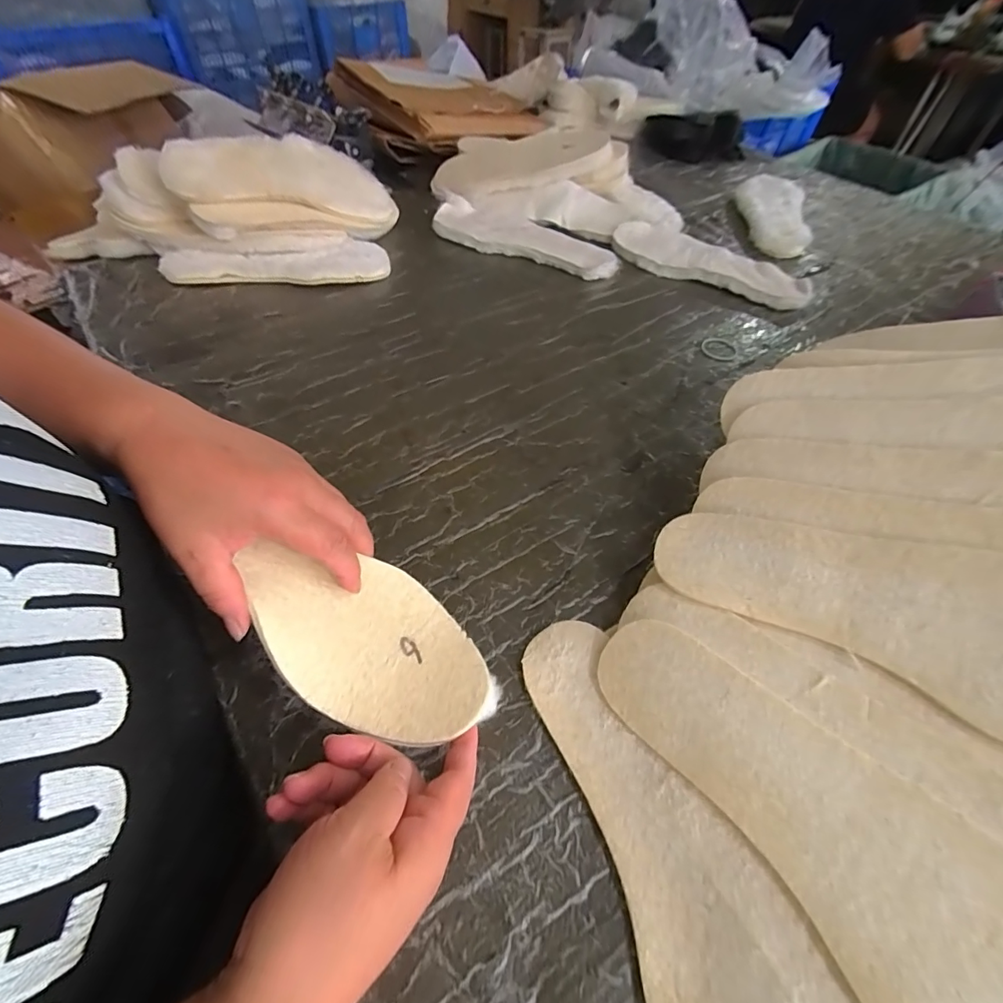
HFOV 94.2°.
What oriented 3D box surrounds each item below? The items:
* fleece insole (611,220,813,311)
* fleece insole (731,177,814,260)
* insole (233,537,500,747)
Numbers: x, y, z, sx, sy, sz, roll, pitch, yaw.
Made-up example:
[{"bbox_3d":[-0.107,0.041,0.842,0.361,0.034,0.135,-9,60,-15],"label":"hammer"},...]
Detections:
[{"bbox_3d":[0.294,-0.341,0.658,0.272,0.017,0.100,28,66,17],"label":"fleece insole"},{"bbox_3d":[0.440,-0.476,0.764,0.105,0.031,0.259,14,52,11],"label":"fleece insole"},{"bbox_3d":[-0.085,0.084,0.290,0.171,0.018,0.091,34,51,7],"label":"insole"}]

